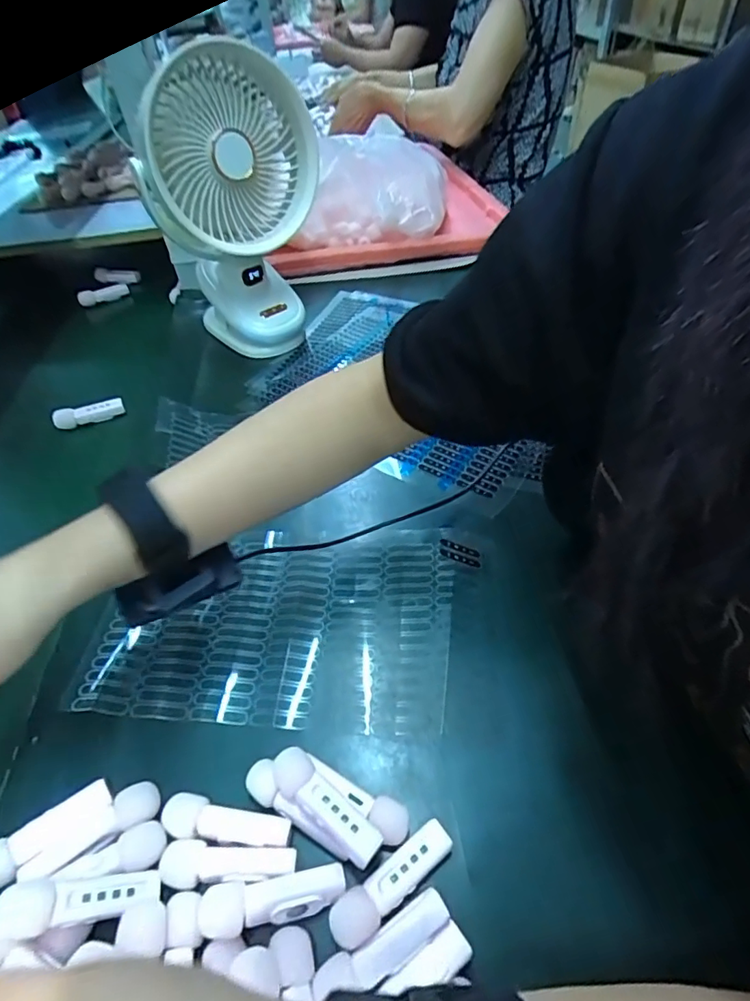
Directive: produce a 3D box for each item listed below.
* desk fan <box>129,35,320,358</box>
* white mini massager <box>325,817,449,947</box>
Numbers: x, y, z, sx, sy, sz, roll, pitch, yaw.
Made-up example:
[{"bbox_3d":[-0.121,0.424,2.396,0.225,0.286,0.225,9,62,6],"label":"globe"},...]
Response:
[{"bbox_3d":[-0.139,-0.293,0.533,0.162,0.249,0.161,-5,47,-3],"label":"desk fan"},{"bbox_3d":[0.009,0.181,0.246,0.064,0.017,0.019,-28,52,-22],"label":"white mini massager"}]

